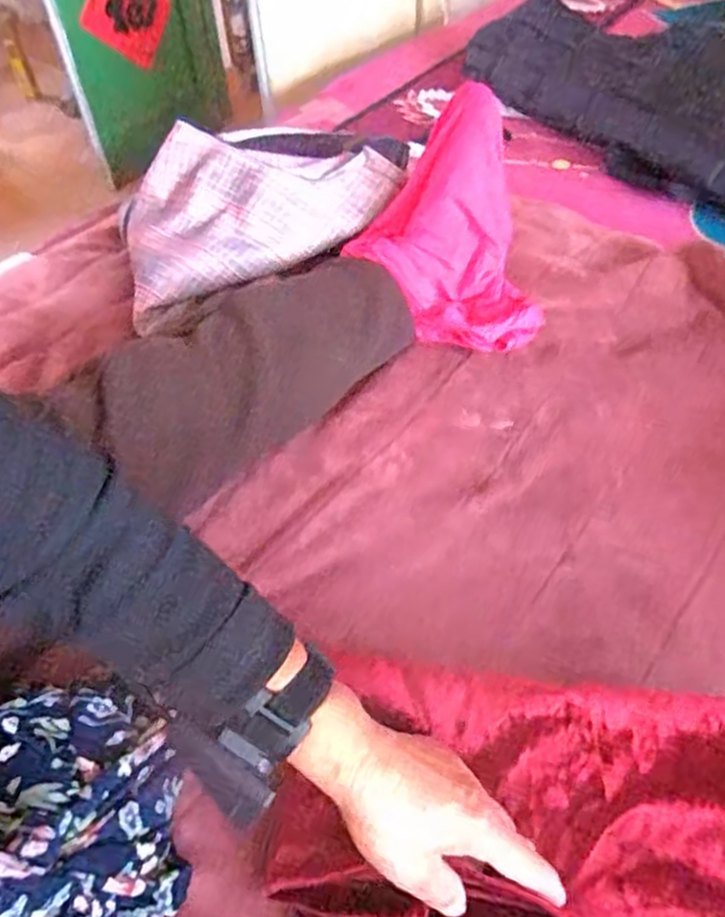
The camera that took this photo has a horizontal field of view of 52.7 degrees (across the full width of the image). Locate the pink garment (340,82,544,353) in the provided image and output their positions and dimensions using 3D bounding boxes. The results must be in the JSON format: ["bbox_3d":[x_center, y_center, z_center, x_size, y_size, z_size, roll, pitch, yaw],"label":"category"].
[{"bbox_3d":[0.098,-0.229,0.763,0.174,0.188,0.203,-25,51,-16],"label":"pink garment"}]

